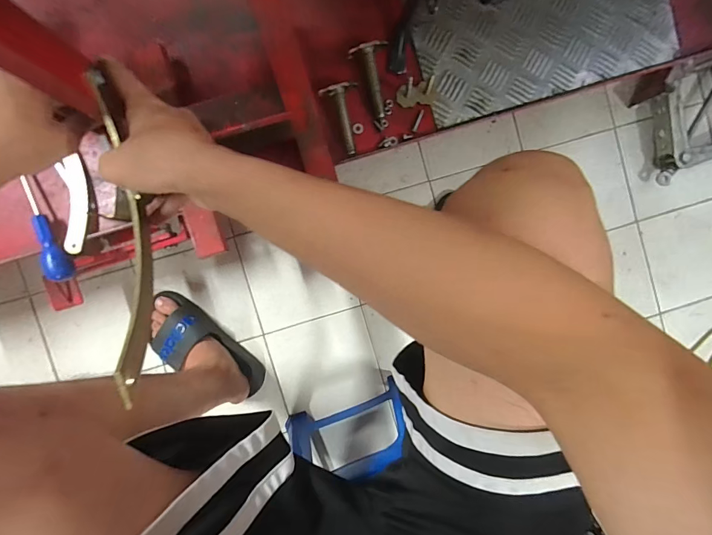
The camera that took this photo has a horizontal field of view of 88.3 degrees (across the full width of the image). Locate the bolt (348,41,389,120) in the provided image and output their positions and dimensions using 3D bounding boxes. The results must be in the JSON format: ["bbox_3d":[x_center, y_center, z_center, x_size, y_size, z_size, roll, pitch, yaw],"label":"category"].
[{"bbox_3d":[0.026,-0.262,0.513,0.051,0.046,0.098,-14,94,-2],"label":"bolt"}]

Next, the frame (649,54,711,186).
[{"bbox_3d":[0.689,-0.298,0.725,0.207,0.063,0.212,-15,94,-2],"label":"frame"}]

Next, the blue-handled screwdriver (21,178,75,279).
[{"bbox_3d":[-0.422,-0.050,0.502,0.025,0.029,0.137,-15,93,-2],"label":"blue-handled screwdriver"}]

